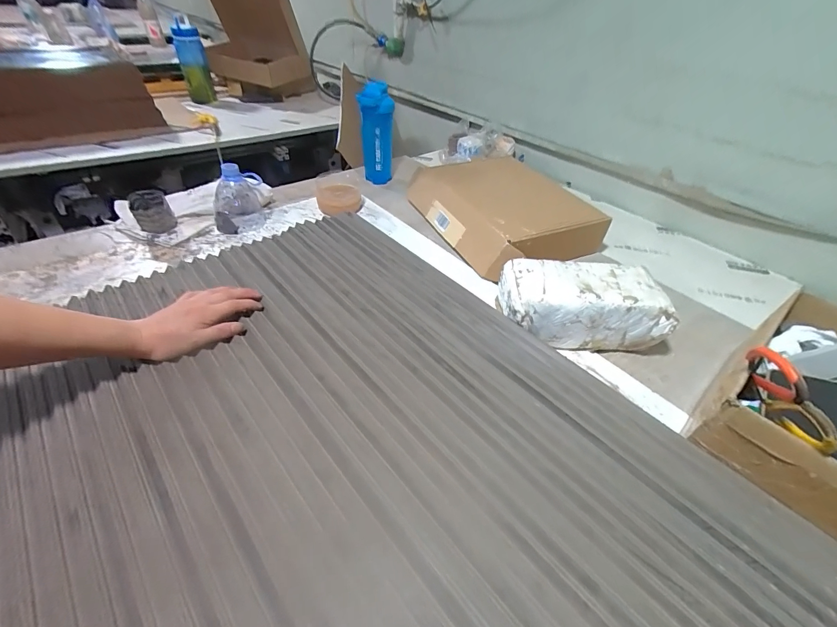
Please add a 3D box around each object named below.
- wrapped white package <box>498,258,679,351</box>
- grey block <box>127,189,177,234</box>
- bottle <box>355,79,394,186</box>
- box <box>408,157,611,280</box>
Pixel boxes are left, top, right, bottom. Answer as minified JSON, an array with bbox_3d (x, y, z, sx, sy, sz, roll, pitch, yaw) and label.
[{"bbox_3d":[0.251,-0.018,0.582,0.237,0.100,0.119,2,42,-3],"label":"wrapped white package"},{"bbox_3d":[-0.545,-0.207,0.762,0.068,0.070,0.073,-27,51,-30],"label":"grey block"},{"bbox_3d":[-0.107,-0.462,0.949,0.081,0.227,0.100,0,43,-6],"label":"bottle"},{"bbox_3d":[0.181,-0.245,0.865,0.290,0.097,0.427,-14,46,-20],"label":"box"}]

